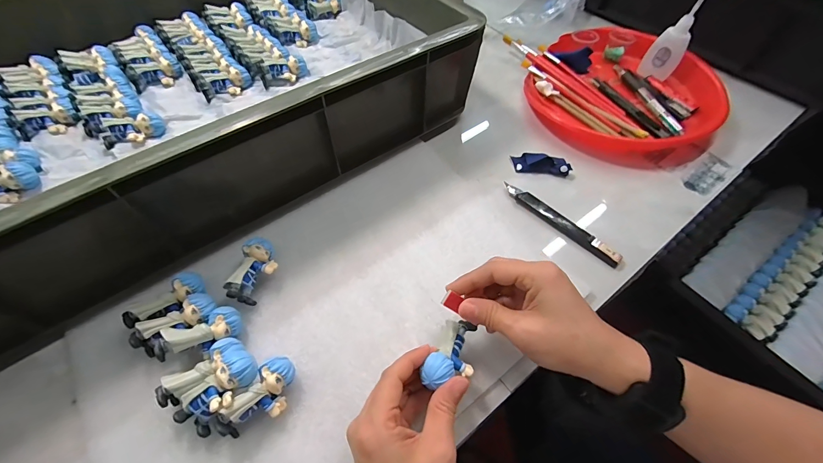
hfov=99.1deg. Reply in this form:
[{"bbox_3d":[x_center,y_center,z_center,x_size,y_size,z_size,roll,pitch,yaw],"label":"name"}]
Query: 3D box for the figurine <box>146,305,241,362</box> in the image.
[{"bbox_3d":[-0.177,0.085,0.289,0.067,0.033,0.034,-15,57,-35],"label":"figurine"}]

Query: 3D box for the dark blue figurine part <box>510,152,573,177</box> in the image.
[{"bbox_3d":[0.157,-0.082,0.420,0.065,0.013,0.027,3,57,2],"label":"dark blue figurine part"}]

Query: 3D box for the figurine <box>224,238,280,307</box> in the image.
[{"bbox_3d":[-0.147,0.037,0.332,0.033,0.027,0.060,9,57,6],"label":"figurine"}]

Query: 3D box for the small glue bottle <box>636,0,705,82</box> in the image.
[{"bbox_3d":[0.356,-0.266,0.465,0.044,0.116,0.028,33,63,19],"label":"small glue bottle"}]

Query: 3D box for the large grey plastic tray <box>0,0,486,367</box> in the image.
[{"bbox_3d":[-0.280,-0.185,0.414,0.588,0.122,0.414,-32,63,-19],"label":"large grey plastic tray"}]

